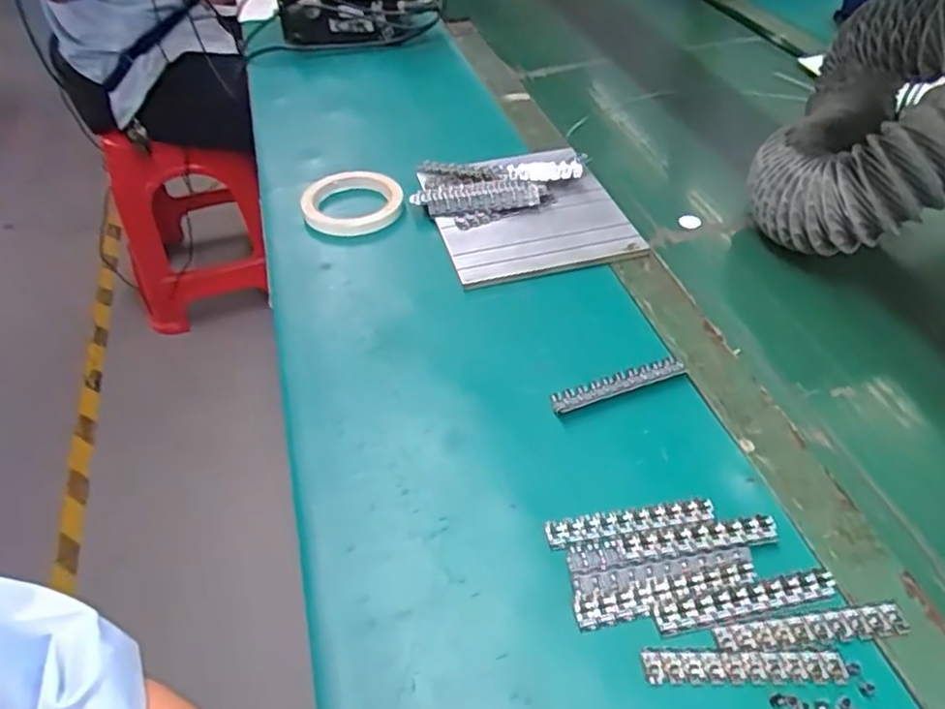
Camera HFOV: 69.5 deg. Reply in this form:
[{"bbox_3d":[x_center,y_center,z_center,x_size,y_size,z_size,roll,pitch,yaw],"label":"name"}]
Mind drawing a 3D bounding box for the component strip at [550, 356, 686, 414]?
[{"bbox_3d":[0.111,0.022,0.514,0.109,0.005,0.019,-16,46,-14],"label":"component strip"}]

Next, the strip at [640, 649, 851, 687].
[{"bbox_3d":[0.148,0.169,0.371,0.108,0.004,0.018,-1,44,1],"label":"strip"}]

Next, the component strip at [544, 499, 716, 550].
[{"bbox_3d":[0.101,0.106,0.434,0.108,0.005,0.019,-8,45,-6],"label":"component strip"}]

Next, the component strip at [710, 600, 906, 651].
[{"bbox_3d":[0.191,0.153,0.381,0.107,0.004,0.017,-6,44,-4],"label":"component strip"}]

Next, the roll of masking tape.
[{"bbox_3d":[-0.123,-0.155,0.696,0.098,0.020,0.098,-1,44,1],"label":"roll of masking tape"}]

